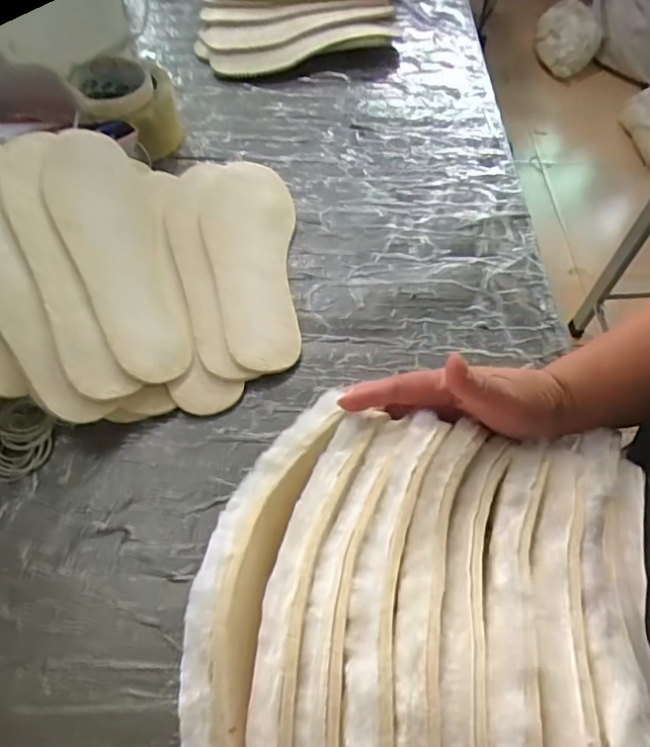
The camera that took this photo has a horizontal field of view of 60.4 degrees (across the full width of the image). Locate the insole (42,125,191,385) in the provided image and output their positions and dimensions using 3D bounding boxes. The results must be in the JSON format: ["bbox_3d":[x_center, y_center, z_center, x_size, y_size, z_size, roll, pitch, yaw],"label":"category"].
[{"bbox_3d":[-0.185,-0.110,0.488,0.089,0.009,0.255,-4,63,-37],"label":"insole"}]

